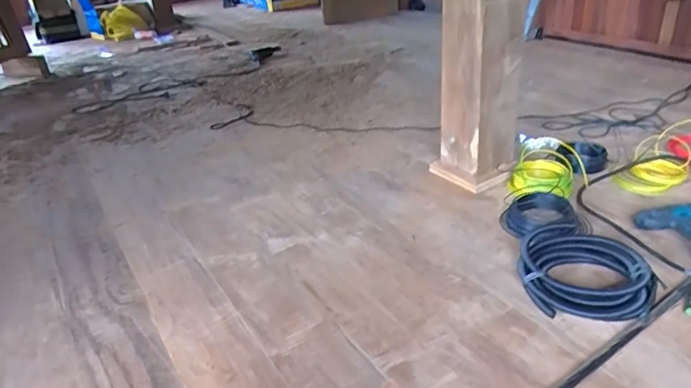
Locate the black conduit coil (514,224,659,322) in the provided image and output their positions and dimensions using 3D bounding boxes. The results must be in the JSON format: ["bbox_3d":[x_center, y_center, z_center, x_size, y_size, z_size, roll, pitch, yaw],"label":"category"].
[{"bbox_3d":[0.542,0.163,1.204,0.264,0.071,0.330,-4,29,2],"label":"black conduit coil"}]

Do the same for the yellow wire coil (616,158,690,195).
[{"bbox_3d":[0.934,-0.049,1.552,0.216,0.053,0.102,-10,29,-8],"label":"yellow wire coil"}]

